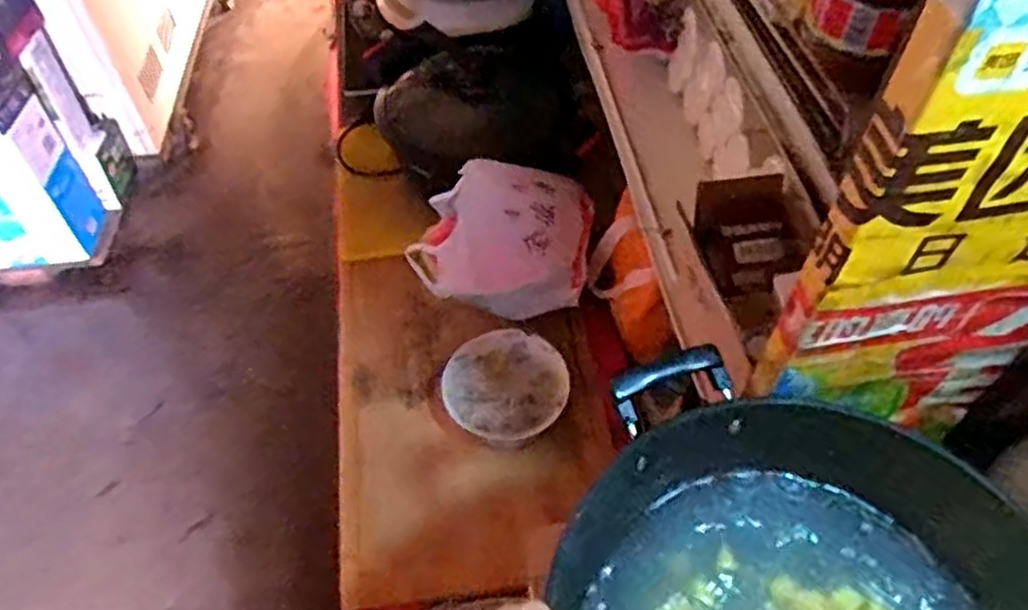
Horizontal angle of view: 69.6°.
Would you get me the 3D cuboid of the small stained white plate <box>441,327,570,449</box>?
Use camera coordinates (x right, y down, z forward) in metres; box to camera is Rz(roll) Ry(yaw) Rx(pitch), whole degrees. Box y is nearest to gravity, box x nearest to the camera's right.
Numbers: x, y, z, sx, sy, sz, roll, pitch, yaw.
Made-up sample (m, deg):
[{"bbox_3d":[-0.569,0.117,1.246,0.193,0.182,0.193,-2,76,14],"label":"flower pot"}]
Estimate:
[{"bbox_3d":[-0.007,0.116,1.051,0.164,0.052,0.165,0,53,0],"label":"small stained white plate"}]

